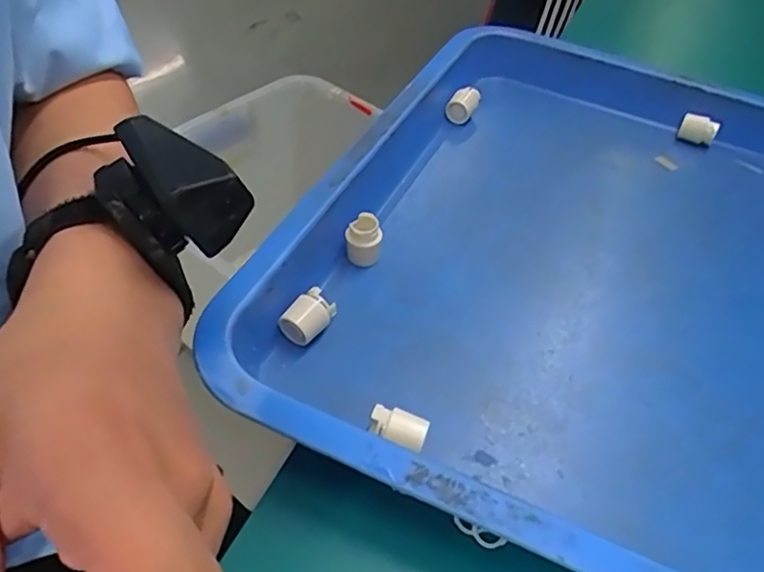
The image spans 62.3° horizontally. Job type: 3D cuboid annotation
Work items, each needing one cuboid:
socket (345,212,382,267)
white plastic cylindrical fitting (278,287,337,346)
[{"bbox_3d":[-0.011,-0.025,0.378,0.021,0.032,0.017,8,46,1],"label":"socket"},{"bbox_3d":[-0.040,0.019,0.339,0.021,0.024,0.027,33,51,23],"label":"white plastic cylindrical fitting"}]

